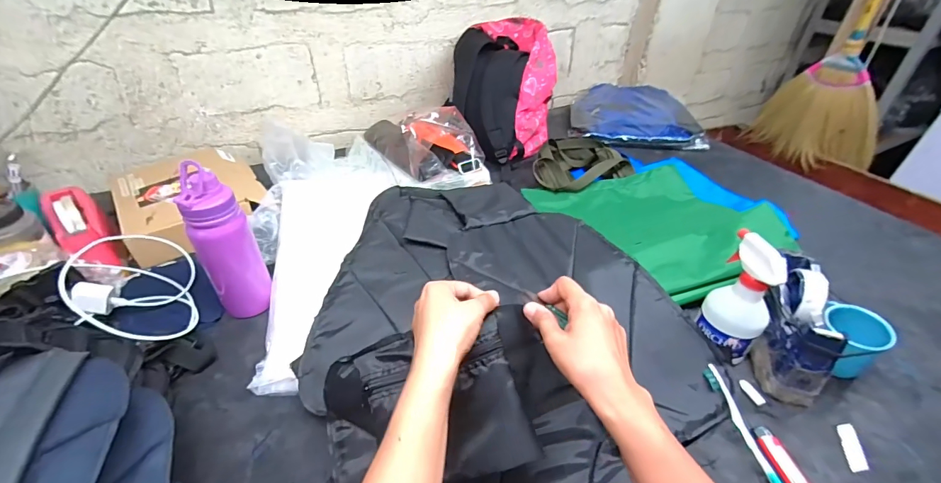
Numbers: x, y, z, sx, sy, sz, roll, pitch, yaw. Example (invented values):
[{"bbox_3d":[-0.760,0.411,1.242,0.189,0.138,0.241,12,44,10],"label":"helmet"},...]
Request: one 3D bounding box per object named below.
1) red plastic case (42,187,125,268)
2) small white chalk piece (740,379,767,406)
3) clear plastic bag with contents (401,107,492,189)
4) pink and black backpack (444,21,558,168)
[{"bbox_3d":[-0.692,-0.031,0.699,0.072,0.067,0.203,-32,67,-35],"label":"red plastic case"},{"bbox_3d":[0.385,0.206,0.543,0.012,0.006,0.038,-9,39,-12],"label":"small white chalk piece"},{"bbox_3d":[-0.057,-0.204,0.880,0.194,0.162,0.122,-18,42,-22],"label":"clear plastic bag with contents"},{"bbox_3d":[0.089,-0.418,1.067,0.262,0.243,0.345,5,38,5],"label":"pink and black backpack"}]

